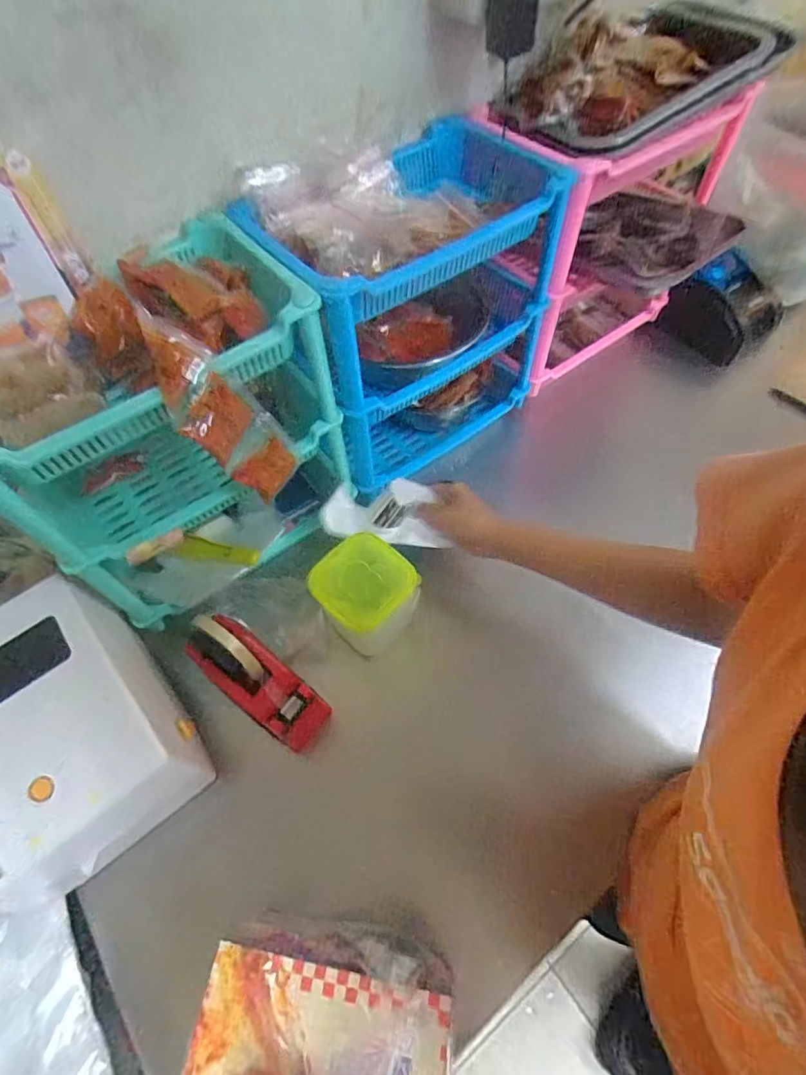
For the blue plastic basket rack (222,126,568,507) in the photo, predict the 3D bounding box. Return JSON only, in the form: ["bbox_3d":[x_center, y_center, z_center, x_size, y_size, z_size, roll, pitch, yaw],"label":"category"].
[{"bbox_3d":[0.026,-0.266,0.636,0.356,0.321,0.188,-33,64,-17],"label":"blue plastic basket rack"}]

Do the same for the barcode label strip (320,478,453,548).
[{"bbox_3d":[-0.020,-0.031,0.585,0.141,0.066,0.074,6,60,5],"label":"barcode label strip"}]

